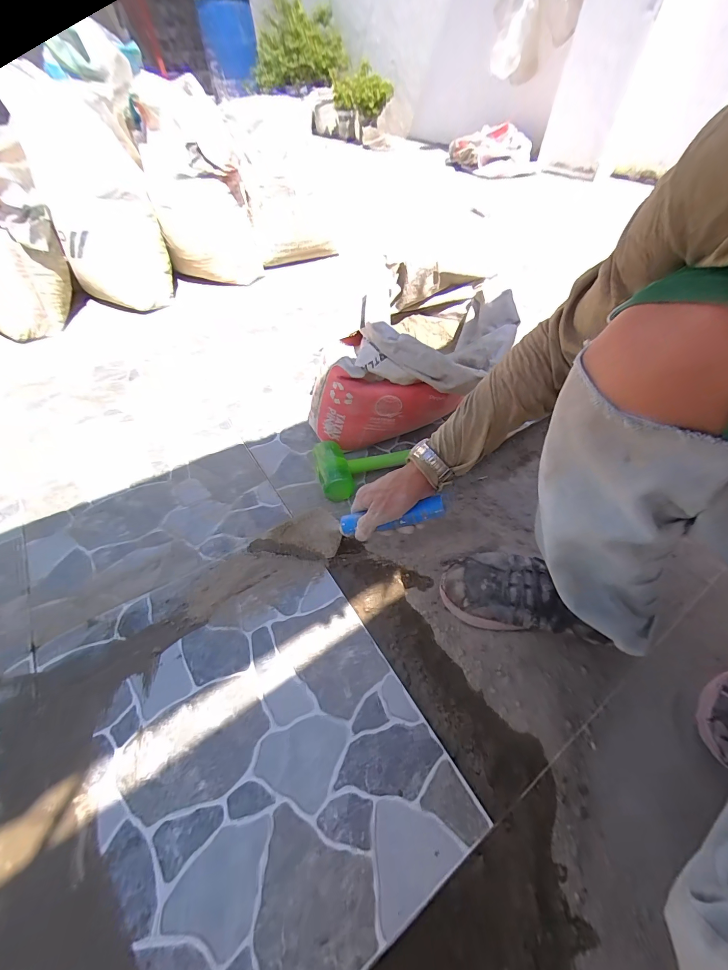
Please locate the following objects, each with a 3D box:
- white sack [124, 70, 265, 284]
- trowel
[{"bbox_3d":[-0.569,-1.001,1.174,0.303,0.472,0.361,-21,54,-17],"label":"white sack"},{"bbox_3d":[-0.031,0.069,0.544,0.327,0.065,0.065,-16,47,26],"label":"trowel"}]

